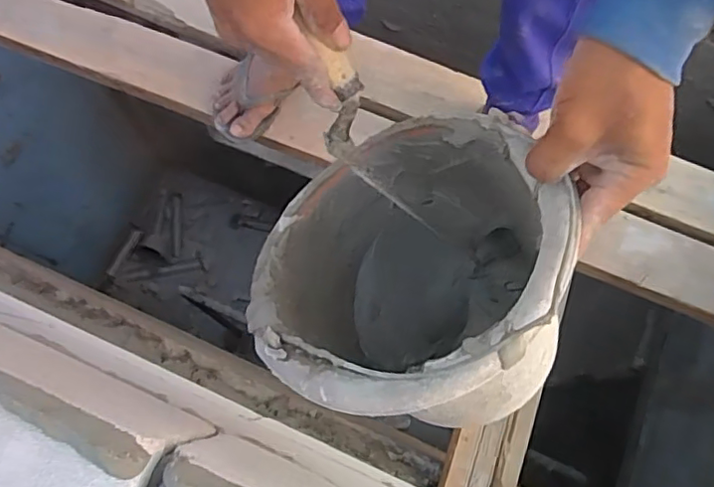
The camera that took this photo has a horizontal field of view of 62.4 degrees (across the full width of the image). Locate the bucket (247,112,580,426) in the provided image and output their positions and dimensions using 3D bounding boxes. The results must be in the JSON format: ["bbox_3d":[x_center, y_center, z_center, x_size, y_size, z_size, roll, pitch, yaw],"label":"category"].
[{"bbox_3d":[0.063,0.046,0.472,0.258,0.192,0.251,8,55,42],"label":"bucket"}]

